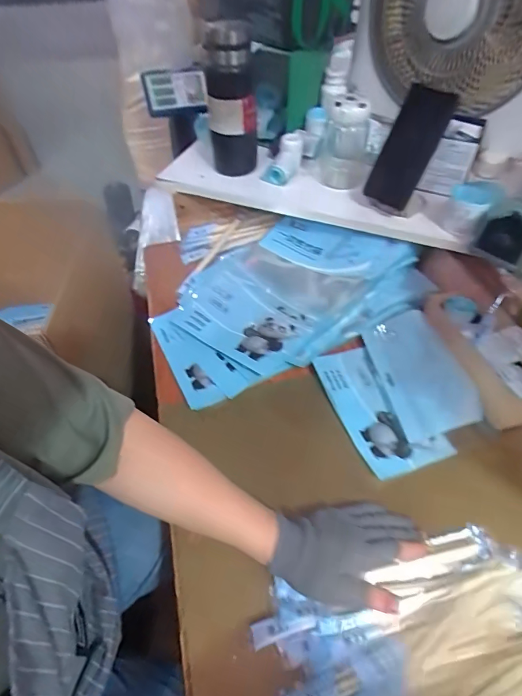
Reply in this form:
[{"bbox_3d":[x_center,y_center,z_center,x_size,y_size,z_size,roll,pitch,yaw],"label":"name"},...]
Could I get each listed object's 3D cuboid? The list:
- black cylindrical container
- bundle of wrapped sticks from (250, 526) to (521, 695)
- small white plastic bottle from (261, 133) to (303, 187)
[{"bbox_3d":[-0.051,-0.401,0.675,0.084,0.207,0.080,-2,51,-1],"label":"black cylindrical container"},{"bbox_3d":[0.158,0.272,0.356,0.289,0.059,0.188,-8,51,-5],"label":"bundle of wrapped sticks"},{"bbox_3d":[0.040,-0.336,0.728,0.057,0.040,0.086,18,67,15],"label":"small white plastic bottle"}]

